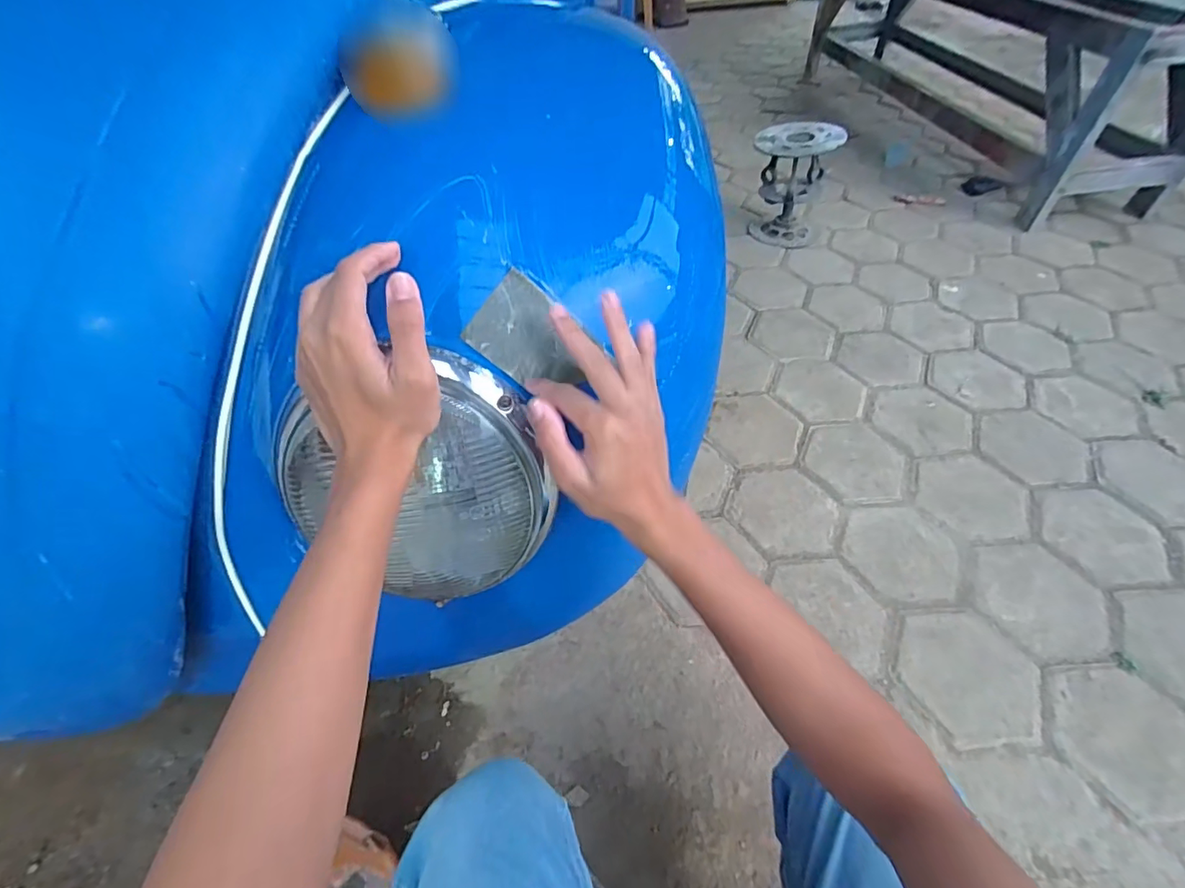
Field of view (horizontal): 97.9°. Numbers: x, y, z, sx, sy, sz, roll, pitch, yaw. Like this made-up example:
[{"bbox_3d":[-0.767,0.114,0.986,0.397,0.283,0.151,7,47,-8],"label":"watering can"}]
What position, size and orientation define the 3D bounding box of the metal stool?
[{"bbox_3d":[0.602,-0.785,1.578,0.243,0.276,0.277,16,53,17],"label":"metal stool"}]

